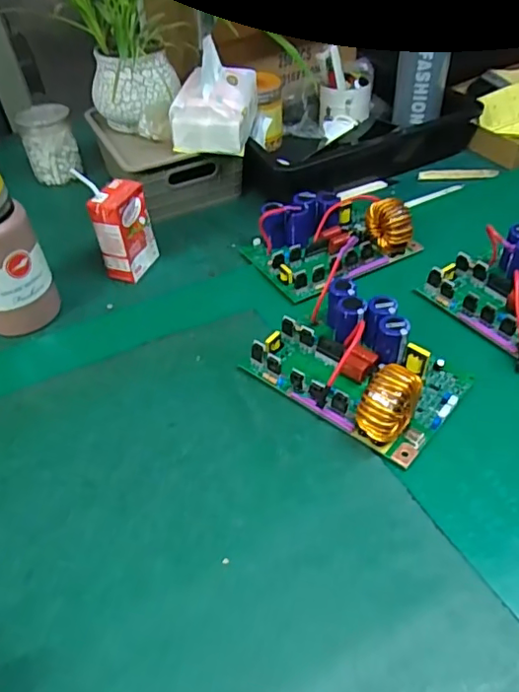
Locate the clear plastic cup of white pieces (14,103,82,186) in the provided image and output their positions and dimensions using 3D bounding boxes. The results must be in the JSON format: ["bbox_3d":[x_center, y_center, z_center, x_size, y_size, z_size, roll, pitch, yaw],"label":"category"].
[{"bbox_3d":[-0.335,-0.325,0.883,0.080,0.090,0.083,-18,46,-12],"label":"clear plastic cup of white pieces"}]

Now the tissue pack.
[{"bbox_3d":[-0.059,-0.341,0.751,0.096,0.105,0.133,7,46,11],"label":"tissue pack"}]

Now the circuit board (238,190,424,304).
[{"bbox_3d":[0.090,-0.142,0.694,0.195,0.057,0.139,-22,47,-15],"label":"circuit board"}]

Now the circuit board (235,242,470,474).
[{"bbox_3d":[0.095,0.012,0.536,0.186,0.060,0.125,29,54,29],"label":"circuit board"}]

